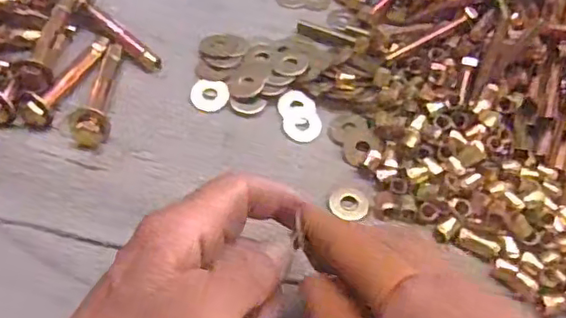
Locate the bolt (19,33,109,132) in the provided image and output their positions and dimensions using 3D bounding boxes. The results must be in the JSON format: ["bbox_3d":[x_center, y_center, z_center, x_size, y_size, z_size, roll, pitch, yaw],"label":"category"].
[{"bbox_3d":[-0.116,-0.046,0.317,0.015,0.017,0.068,20,60,10],"label":"bolt"}]

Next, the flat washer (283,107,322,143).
[{"bbox_3d":[0.011,-0.019,0.330,0.021,0.004,0.021,6,65,-12],"label":"flat washer"}]

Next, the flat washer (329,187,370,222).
[{"bbox_3d":[0.034,0.022,0.305,0.019,0.004,0.019,13,59,6],"label":"flat washer"}]

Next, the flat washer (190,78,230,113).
[{"bbox_3d":[-0.041,-0.037,0.335,0.021,0.004,0.021,7,59,2],"label":"flat washer"}]

